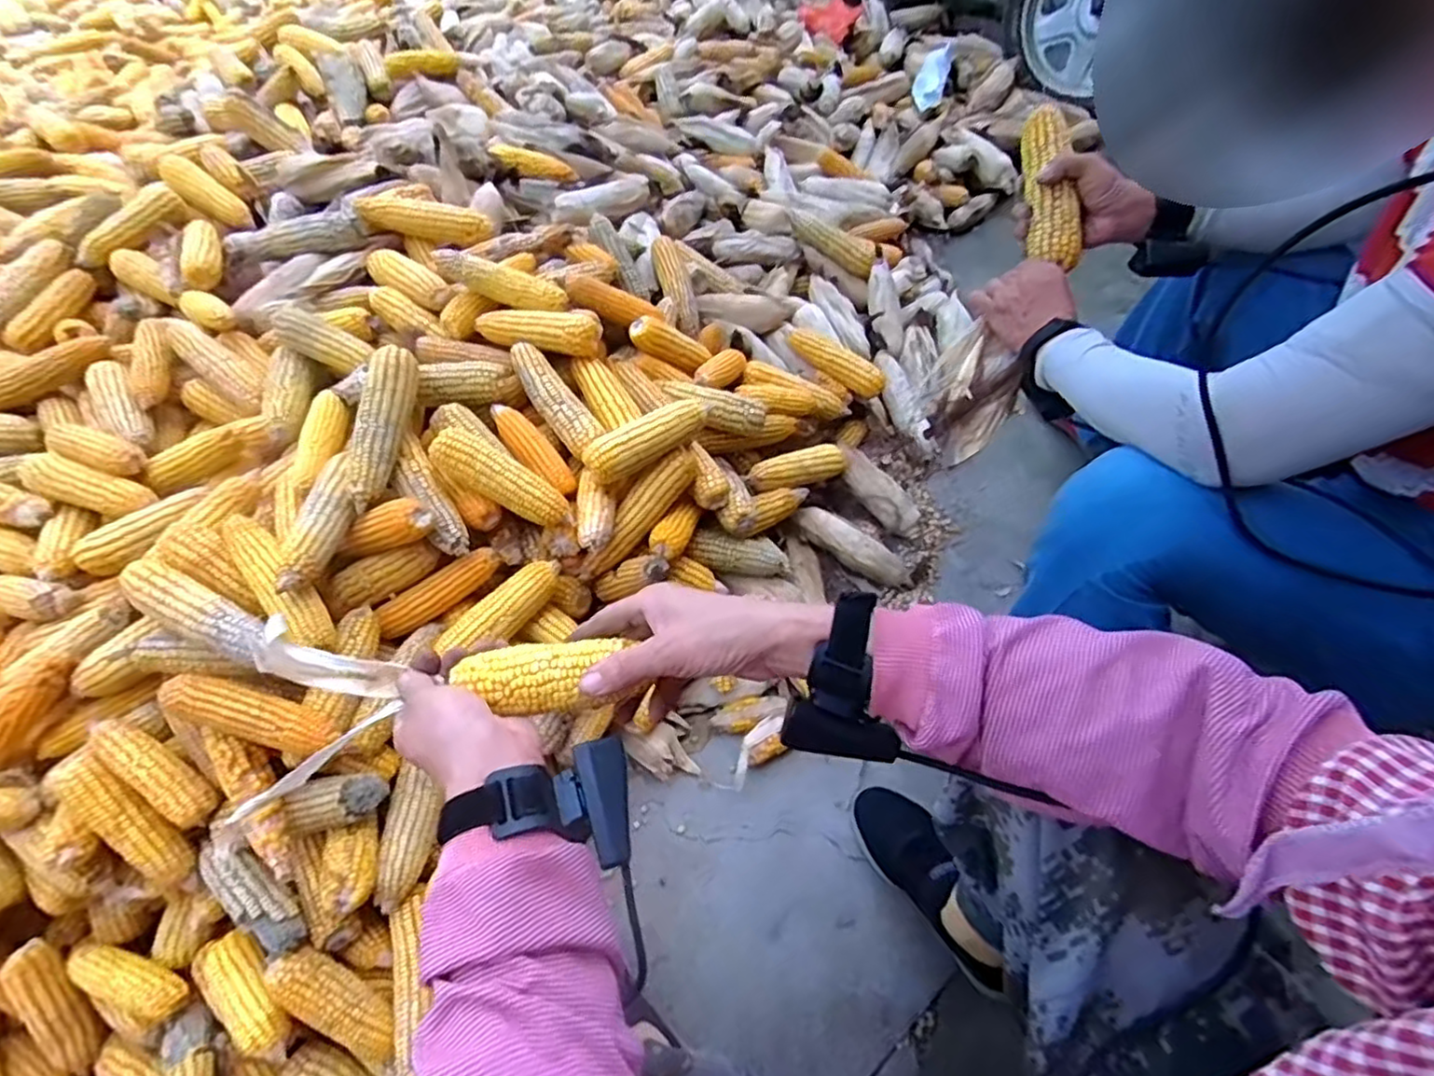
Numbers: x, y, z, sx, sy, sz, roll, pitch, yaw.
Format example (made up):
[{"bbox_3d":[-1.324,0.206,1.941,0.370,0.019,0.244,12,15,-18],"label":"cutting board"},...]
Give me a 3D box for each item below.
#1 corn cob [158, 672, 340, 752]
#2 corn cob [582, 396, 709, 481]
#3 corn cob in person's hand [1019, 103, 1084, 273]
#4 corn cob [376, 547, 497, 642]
[{"bbox_3d":[-0.449,0.167,0.648,0.172,0.034,0.045,11,58,11],"label":"corn cob"},{"bbox_3d":[-0.081,-0.118,0.803,0.158,0.044,0.045,-25,59,-13],"label":"corn cob"},{"bbox_3d":[0.337,-0.360,0.686,0.047,0.044,0.161,-8,90,-2],"label":"corn cob in person's hand"},{"bbox_3d":[-0.318,0.062,0.773,0.145,0.035,0.039,-27,59,-14],"label":"corn cob"}]

